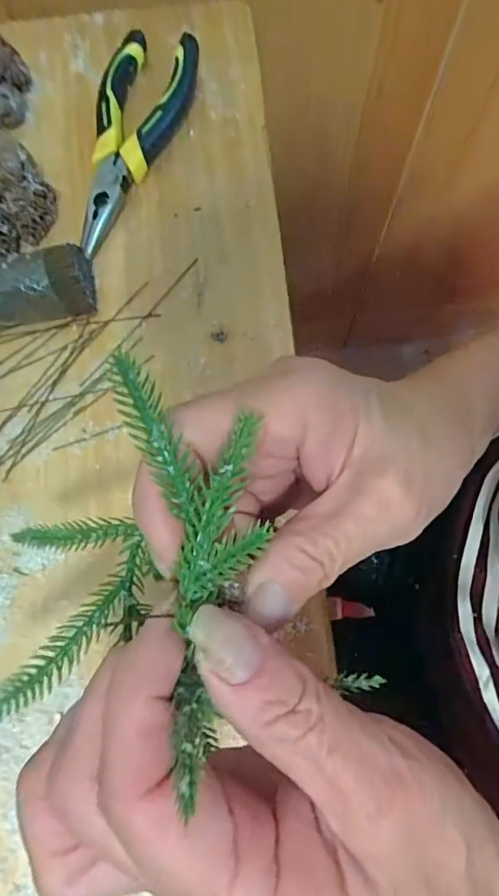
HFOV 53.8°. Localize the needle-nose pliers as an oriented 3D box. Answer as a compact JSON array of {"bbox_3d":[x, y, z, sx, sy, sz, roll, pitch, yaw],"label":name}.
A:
[{"bbox_3d":[-0.073,-0.183,0.294,0.048,0.022,0.143,17,77,5],"label":"needle-nose pliers"}]

